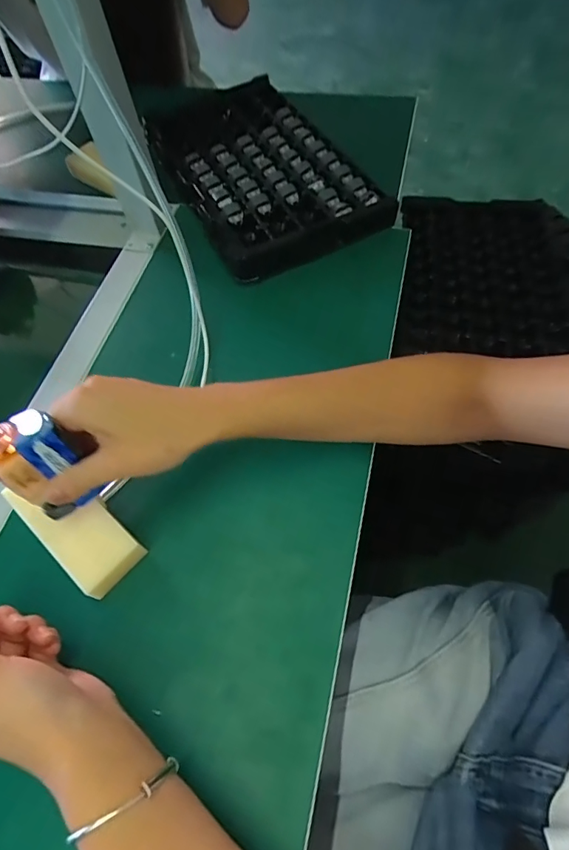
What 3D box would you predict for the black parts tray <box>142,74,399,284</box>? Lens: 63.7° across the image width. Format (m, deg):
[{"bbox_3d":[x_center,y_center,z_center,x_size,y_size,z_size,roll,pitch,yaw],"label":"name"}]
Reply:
[{"bbox_3d":[-0.049,-0.354,0.605,0.201,0.029,0.402,-24,62,-10],"label":"black parts tray"}]

